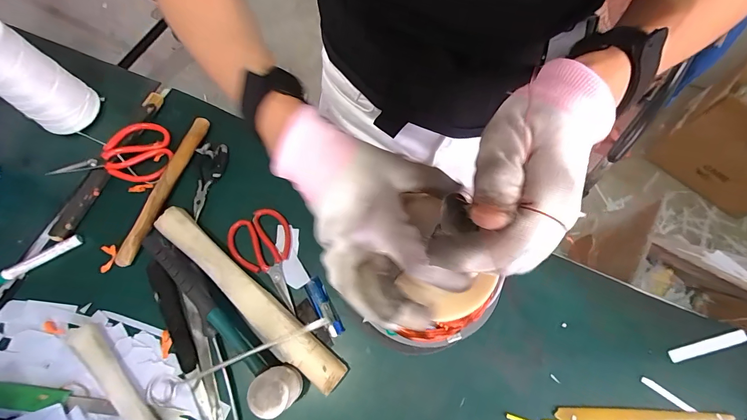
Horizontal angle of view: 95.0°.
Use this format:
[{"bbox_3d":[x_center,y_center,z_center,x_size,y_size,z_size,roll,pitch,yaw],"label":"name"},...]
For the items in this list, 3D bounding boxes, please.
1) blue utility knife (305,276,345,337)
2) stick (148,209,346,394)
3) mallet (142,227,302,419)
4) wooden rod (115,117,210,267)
[{"bbox_3d":[-0.068,0.133,0.468,0.024,0.011,0.082,-26,74,-8],"label":"blue utility knife"},{"bbox_3d":[-0.172,0.115,0.463,0.327,0.032,0.049,38,76,12],"label":"stick"},{"bbox_3d":[-0.208,0.129,0.438,0.304,0.070,0.044,42,77,13],"label":"mallet"},{"bbox_3d":[-0.318,-0.036,0.521,0.025,0.023,0.249,16,73,6],"label":"wooden rod"}]

